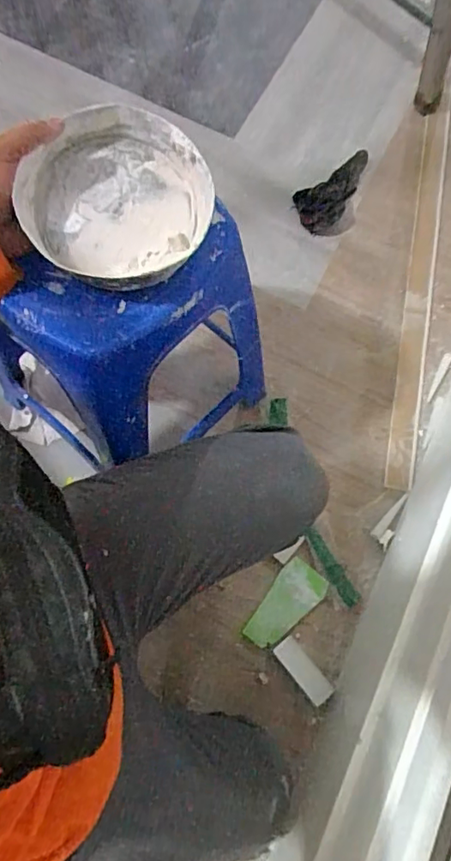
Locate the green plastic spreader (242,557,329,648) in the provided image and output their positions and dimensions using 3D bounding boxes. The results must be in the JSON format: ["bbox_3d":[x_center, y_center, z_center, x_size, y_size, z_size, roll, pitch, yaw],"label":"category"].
[{"bbox_3d":[0.097,0.284,0.882,0.073,0.011,0.148,38,74,8],"label":"green plastic spreader"}]

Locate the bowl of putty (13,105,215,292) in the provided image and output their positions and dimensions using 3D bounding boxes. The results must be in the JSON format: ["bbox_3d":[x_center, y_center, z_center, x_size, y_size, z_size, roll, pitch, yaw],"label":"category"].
[{"bbox_3d":[-0.103,-0.221,0.525,0.171,0.062,0.172,0,70,0],"label":"bowl of putty"}]

